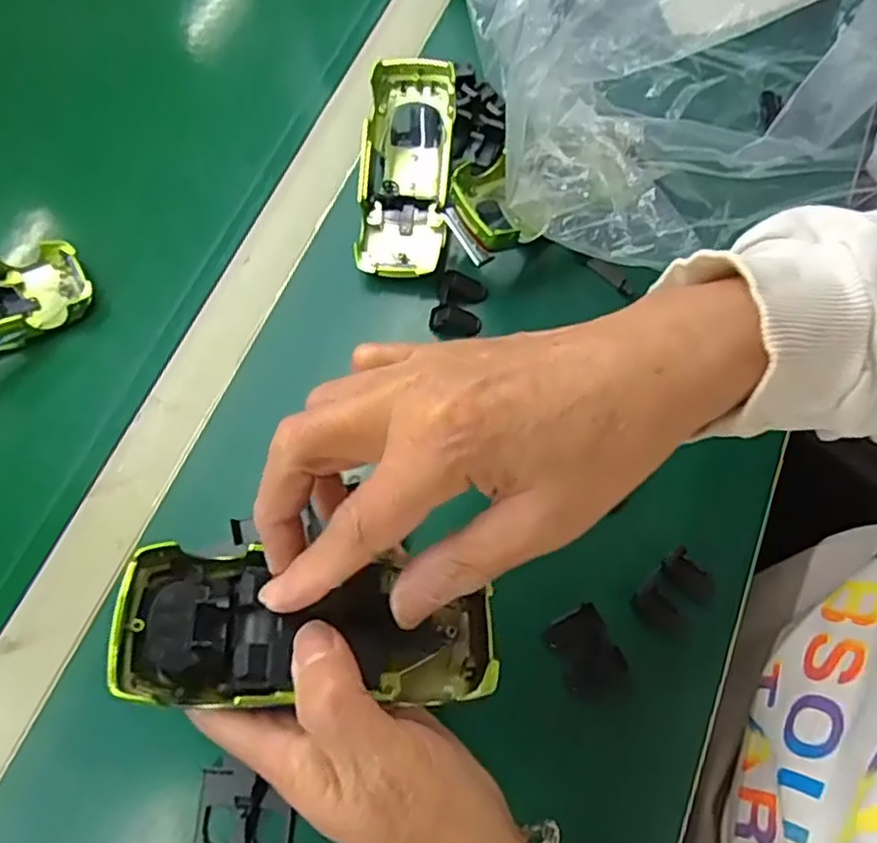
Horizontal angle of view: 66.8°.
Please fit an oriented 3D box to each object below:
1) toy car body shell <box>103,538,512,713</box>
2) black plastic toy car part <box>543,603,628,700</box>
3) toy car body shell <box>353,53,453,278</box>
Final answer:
[{"bbox_3d":[-0.045,0.077,0.241,0.130,0.027,0.051,13,68,-17],"label":"toy car body shell"},{"bbox_3d":[0.071,0.112,0.320,0.030,0.004,0.040,-27,70,-7],"label":"black plastic toy car part"},{"bbox_3d":[-0.019,-0.151,0.413,0.052,0.039,0.129,4,82,5],"label":"toy car body shell"}]

